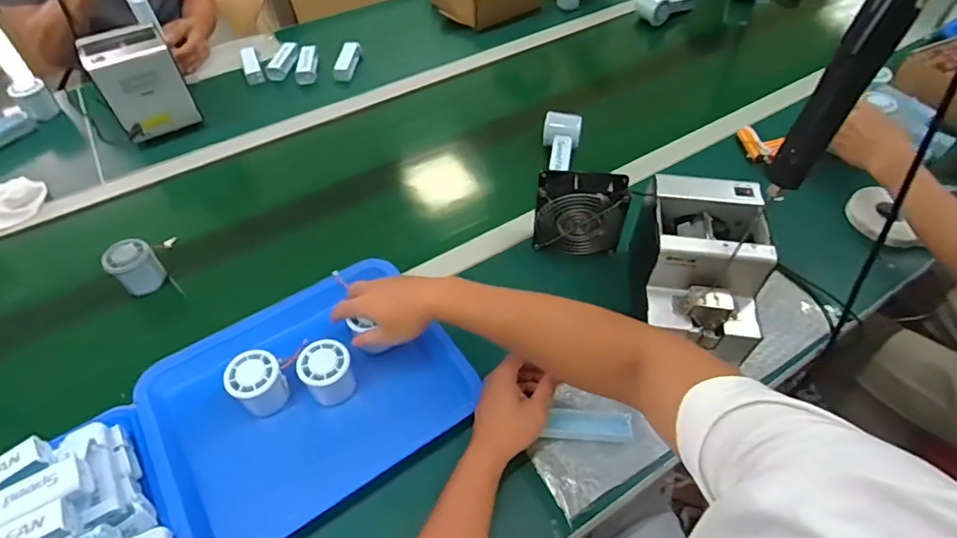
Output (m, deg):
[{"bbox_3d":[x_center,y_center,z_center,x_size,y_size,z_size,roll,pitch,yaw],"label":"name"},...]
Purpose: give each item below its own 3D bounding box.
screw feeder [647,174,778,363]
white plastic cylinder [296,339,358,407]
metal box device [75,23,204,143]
[{"bbox_3d":[0.261,0.004,0.618,0.120,0.141,0.160,5,51,5],"label":"screw feeder"},{"bbox_3d":[-0.173,0.123,0.609,0.056,0.068,0.053,-1,50,1],"label":"white plastic cylinder"},{"bbox_3d":[-0.590,-0.327,0.924,0.125,0.143,0.138,-27,55,-20],"label":"metal box device"}]

